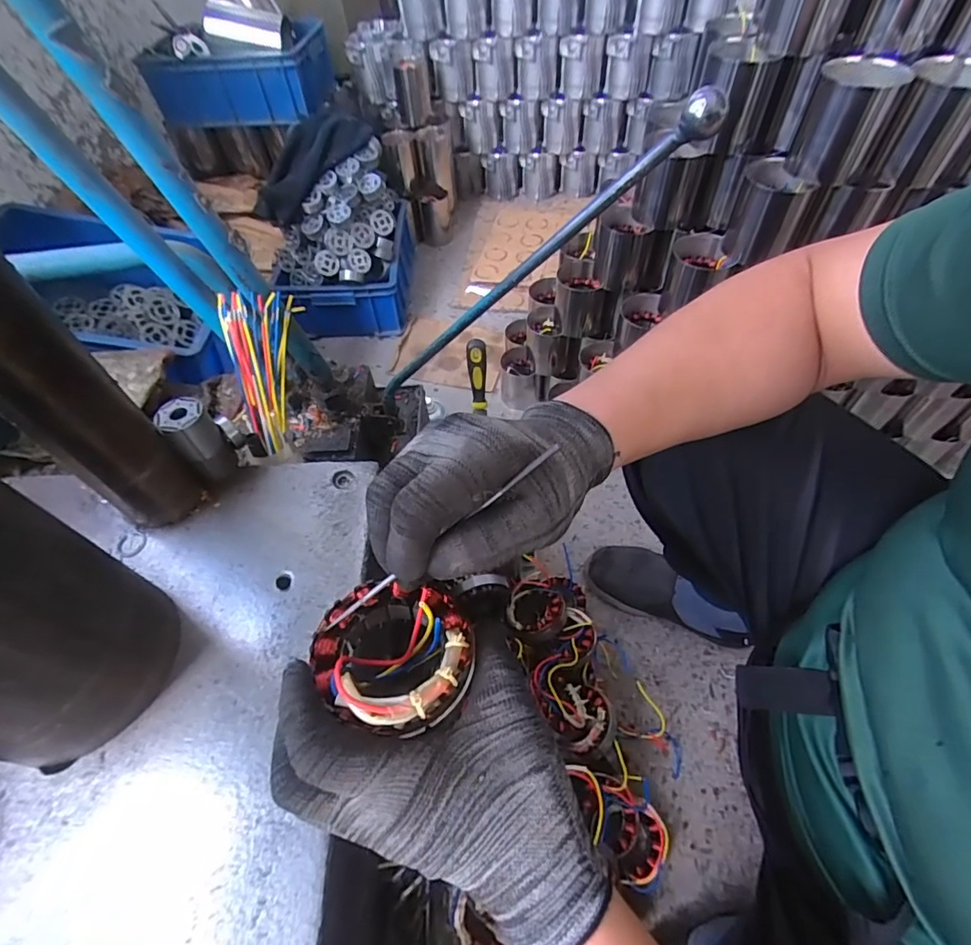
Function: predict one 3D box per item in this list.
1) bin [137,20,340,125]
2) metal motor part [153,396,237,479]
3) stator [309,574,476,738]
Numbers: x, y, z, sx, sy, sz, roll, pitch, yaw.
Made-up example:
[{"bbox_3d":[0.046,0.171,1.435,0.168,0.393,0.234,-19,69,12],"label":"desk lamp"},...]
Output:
[{"bbox_3d":[-0.626,-1.011,1.284,0.408,0.142,0.245,1,55,5],"label":"bin"},{"bbox_3d":[-0.251,-0.030,0.440,0.039,0.064,0.034,37,64,26],"label":"metal motor part"},{"bbox_3d":[-0.050,0.100,0.271,0.080,0.032,0.080,6,35,11],"label":"stator"}]

